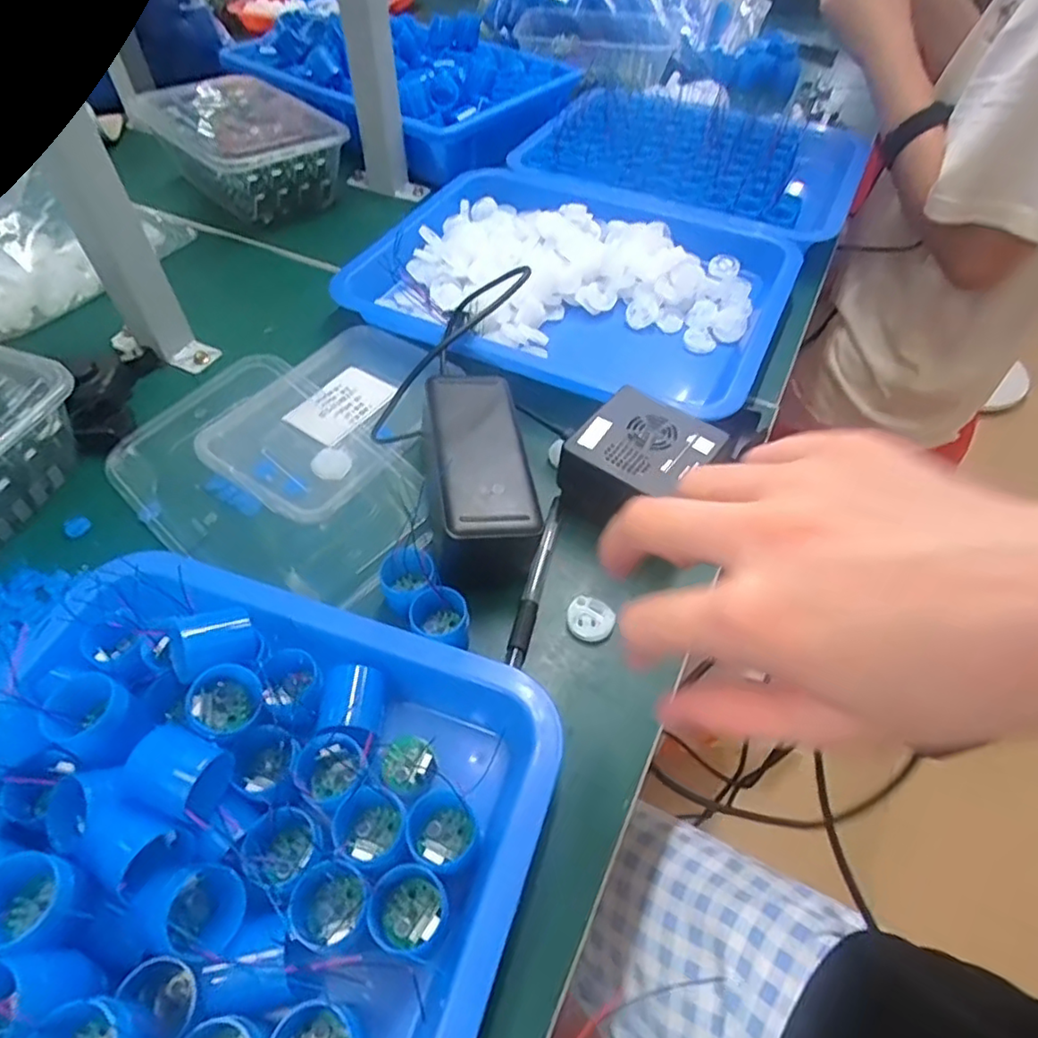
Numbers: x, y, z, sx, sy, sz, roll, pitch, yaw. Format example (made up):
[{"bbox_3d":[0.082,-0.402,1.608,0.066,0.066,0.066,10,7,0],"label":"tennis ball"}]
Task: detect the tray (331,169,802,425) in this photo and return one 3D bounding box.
[{"bbox_3d":[0.050,-0.205,0.529,0.328,0.033,0.276,22,56,15],"label":"tray"}]

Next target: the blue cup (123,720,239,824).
[{"bbox_3d":[-0.138,0.103,0.257,0.035,0.021,0.028,22,56,15],"label":"blue cup"}]

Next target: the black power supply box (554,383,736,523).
[{"bbox_3d":[0.076,-0.032,0.385,0.075,0.046,0.076,33,60,21],"label":"black power supply box"}]

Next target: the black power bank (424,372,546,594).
[{"bbox_3d":[-0.026,-0.027,0.377,0.059,0.046,0.128,-8,54,-7],"label":"black power bank"}]

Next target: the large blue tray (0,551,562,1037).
[{"bbox_3d":[-0.152,0.169,0.223,0.261,0.049,0.330,16,55,11],"label":"large blue tray"}]

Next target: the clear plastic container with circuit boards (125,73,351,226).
[{"bbox_3d":[-0.271,-0.367,0.628,0.192,0.072,0.139,39,62,24],"label":"clear plastic container with circuit boards"}]

